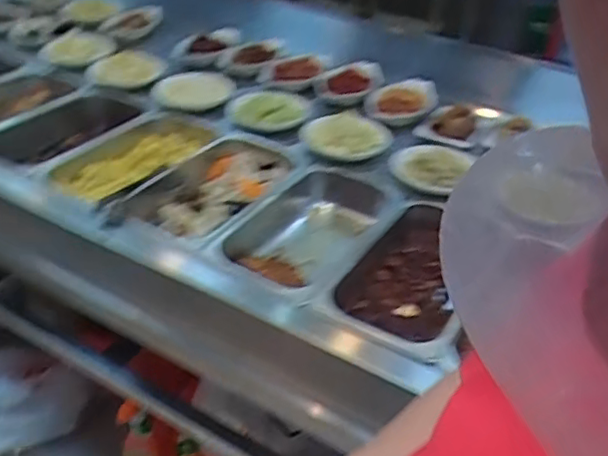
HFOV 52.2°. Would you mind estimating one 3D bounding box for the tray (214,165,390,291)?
[{"bbox_3d":[0.008,0.009,0.983,0.173,0.069,0.322,19,39,22],"label":"tray"}]

